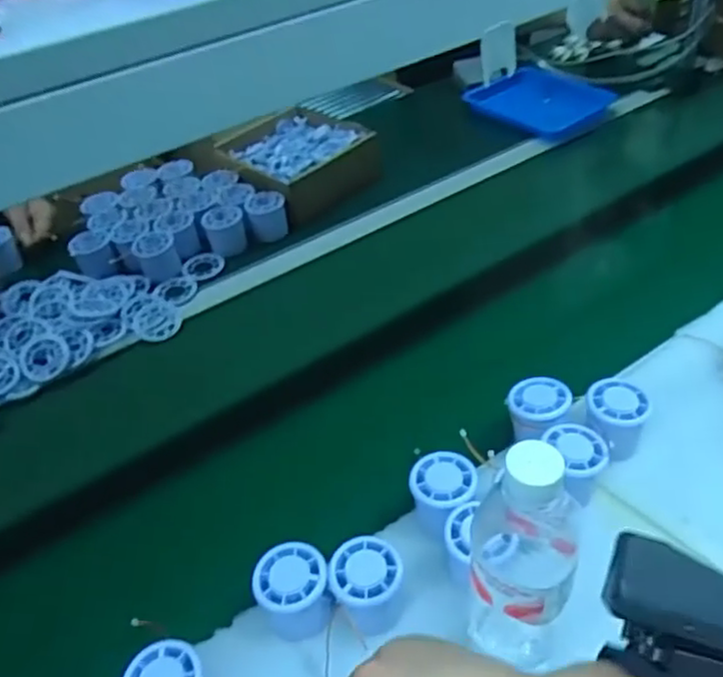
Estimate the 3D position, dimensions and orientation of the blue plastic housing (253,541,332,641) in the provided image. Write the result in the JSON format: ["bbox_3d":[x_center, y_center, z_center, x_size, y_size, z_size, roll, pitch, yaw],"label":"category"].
[{"bbox_3d":[-0.057,0.200,0.531,0.064,0.053,0.062,-5,43,3],"label":"blue plastic housing"}]

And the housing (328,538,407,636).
[{"bbox_3d":[0.006,0.196,0.529,0.054,0.053,0.064,-15,43,-7],"label":"housing"}]

